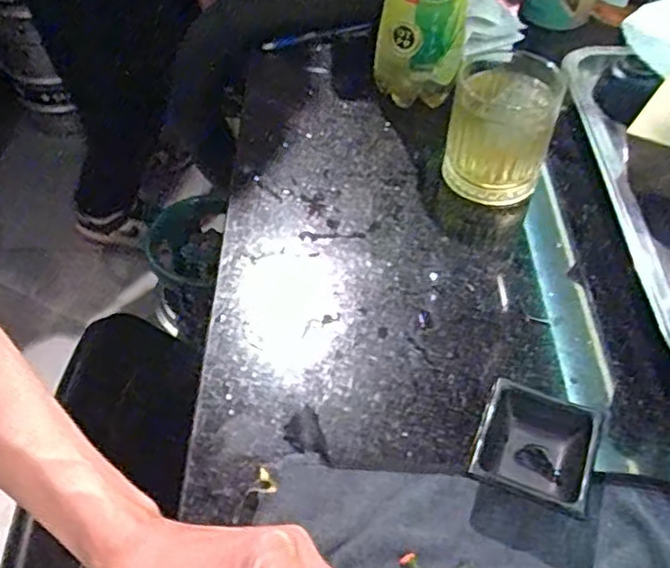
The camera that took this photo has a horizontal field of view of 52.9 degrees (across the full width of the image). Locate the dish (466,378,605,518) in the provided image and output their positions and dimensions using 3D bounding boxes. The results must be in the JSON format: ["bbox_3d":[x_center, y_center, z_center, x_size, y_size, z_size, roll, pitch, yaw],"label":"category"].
[{"bbox_3d":[0.121,0.098,0.406,0.069,0.027,0.067,19,51,15],"label":"dish"}]

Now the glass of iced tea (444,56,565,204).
[{"bbox_3d":[0.137,-0.130,0.567,0.086,0.103,0.081,18,50,14],"label":"glass of iced tea"}]

